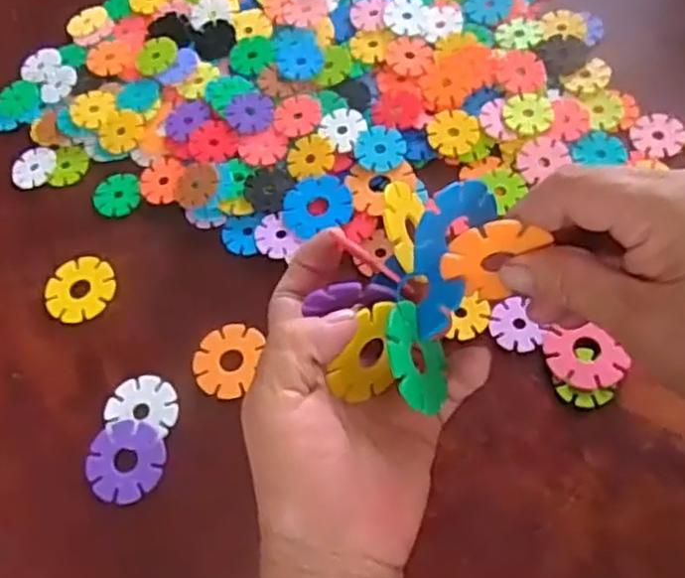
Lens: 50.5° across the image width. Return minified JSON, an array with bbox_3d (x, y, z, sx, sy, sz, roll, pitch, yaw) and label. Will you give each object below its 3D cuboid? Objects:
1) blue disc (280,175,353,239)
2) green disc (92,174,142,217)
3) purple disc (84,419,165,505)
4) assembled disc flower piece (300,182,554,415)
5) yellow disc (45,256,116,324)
[{"bbox_3d":[-0.016,-0.052,0.446,0.043,0.005,0.039,-15,62,2],"label":"blue disc"},{"bbox_3d":[-0.148,-0.062,0.476,0.032,0.004,0.033,-4,63,7],"label":"green disc"},{"bbox_3d":[-0.118,0.093,0.396,0.042,0.004,0.044,-4,63,7],"label":"purple disc"},{"bbox_3d":[0.027,-0.002,0.284,0.063,0.048,0.083,34,70,17],"label":"assembled disc flower piece"},{"bbox_3d":[-0.162,-0.001,0.447,0.041,0.004,0.043,-4,63,7],"label":"yellow disc"}]

